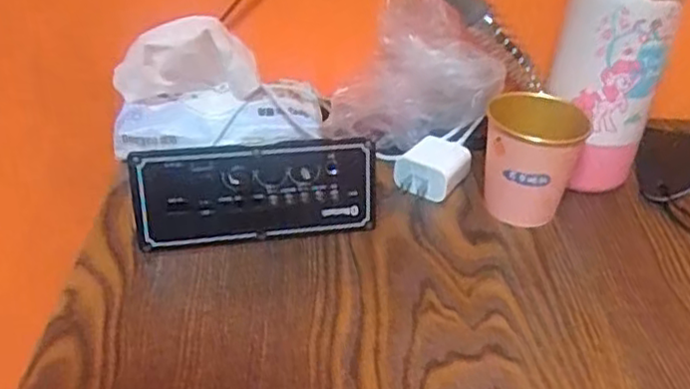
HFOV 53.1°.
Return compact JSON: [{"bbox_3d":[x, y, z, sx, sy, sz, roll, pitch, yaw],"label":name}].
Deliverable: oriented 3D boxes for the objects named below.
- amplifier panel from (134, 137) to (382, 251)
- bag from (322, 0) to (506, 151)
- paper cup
[{"bbox_3d":[-0.058,-0.002,0.442,0.149,0.067,0.025,-2,24,-6],"label":"amplifier panel"},{"bbox_3d":[0.057,-0.084,0.523,0.107,0.124,0.035,25,3,-20],"label":"bag"},{"bbox_3d":[0.128,-0.024,0.474,0.061,0.087,0.061,2,36,-1],"label":"paper cup"}]

